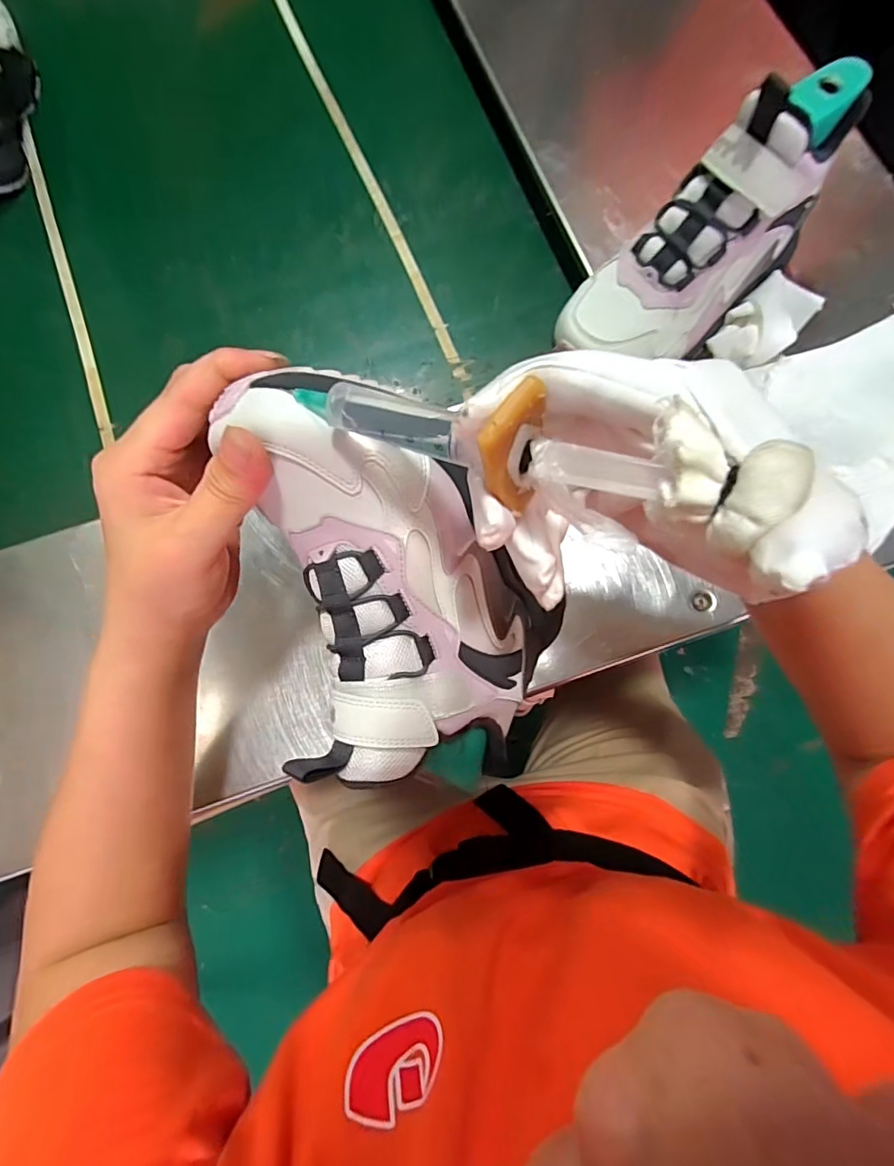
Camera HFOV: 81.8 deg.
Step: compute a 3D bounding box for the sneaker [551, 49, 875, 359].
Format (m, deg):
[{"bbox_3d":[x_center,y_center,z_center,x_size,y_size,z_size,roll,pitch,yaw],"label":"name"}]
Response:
[{"bbox_3d":[0.177,-0.240,0.345,0.204,0.120,0.079,-40,78,-8],"label":"sneaker"}]

